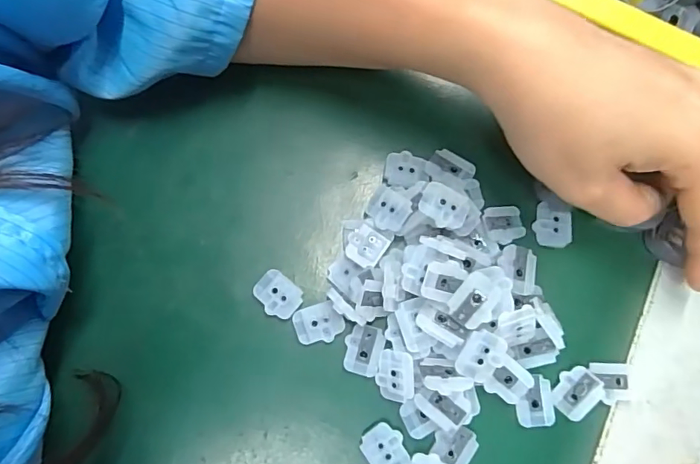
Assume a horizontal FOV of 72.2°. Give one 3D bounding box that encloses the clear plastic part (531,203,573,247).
[{"bbox_3d":[0.095,-0.004,0.225,0.017,0.004,0.020,3,78,-1],"label":"clear plastic part"}]

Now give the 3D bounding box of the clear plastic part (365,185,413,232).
[{"bbox_3d":[0.017,-0.010,0.214,0.018,0.006,0.017,35,80,6],"label":"clear plastic part"}]

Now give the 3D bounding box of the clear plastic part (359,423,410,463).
[{"bbox_3d":[0.016,0.093,0.203,0.017,0.004,0.021,-36,81,-8],"label":"clear plastic part"}]

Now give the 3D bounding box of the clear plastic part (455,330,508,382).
[{"bbox_3d":[0.054,0.052,0.198,0.017,0.004,0.021,27,100,-3],"label":"clear plastic part"}]

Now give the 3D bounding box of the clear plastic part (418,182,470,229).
[{"bbox_3d":[0.041,-0.011,0.212,0.021,0.006,0.017,23,79,3],"label":"clear plastic part"}]

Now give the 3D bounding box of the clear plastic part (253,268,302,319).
[{"bbox_3d":[-0.033,0.028,0.215,0.021,0.004,0.017,38,80,6],"label":"clear plastic part"}]

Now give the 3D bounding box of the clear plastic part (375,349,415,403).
[{"bbox_3d":[0.019,0.061,0.204,0.015,0.005,0.021,0,78,-2],"label":"clear plastic part"}]

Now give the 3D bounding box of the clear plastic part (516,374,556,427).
[{"bbox_3d":[0.081,0.074,0.209,0.015,0.005,0.021,0,78,-2],"label":"clear plastic part"}]

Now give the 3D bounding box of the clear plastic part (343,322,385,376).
[{"bbox_3d":[0.006,0.052,0.211,0.016,0.004,0.021,14,78,1],"label":"clear plastic part"}]

